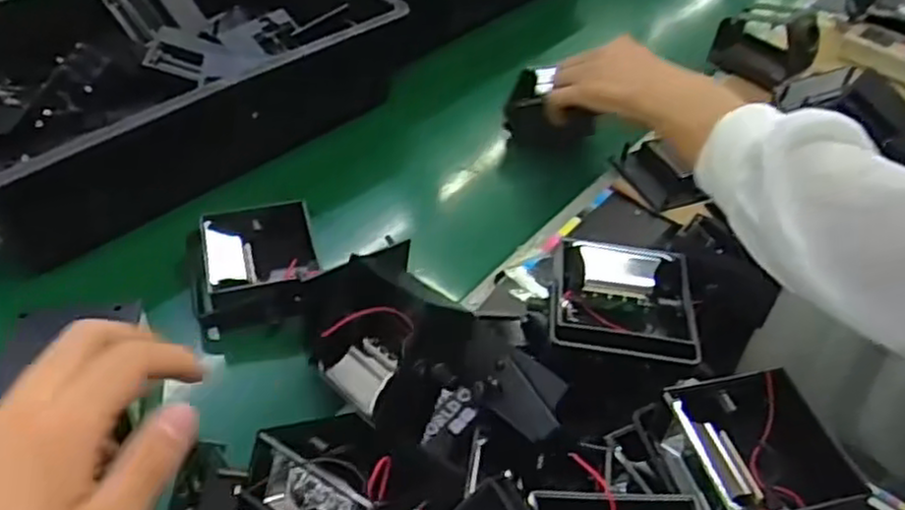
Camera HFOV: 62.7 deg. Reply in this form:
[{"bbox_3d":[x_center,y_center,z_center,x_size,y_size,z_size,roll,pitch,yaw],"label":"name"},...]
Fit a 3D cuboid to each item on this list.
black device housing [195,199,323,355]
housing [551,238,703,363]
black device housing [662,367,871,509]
[{"bbox_3d":[-0.148,0.011,0.563,0.087,0.043,0.098,-7,46,-13],"label":"black device housing"},{"bbox_3d":[0.108,0.036,0.491,0.090,0.043,0.102,7,44,2],"label":"housing"},{"bbox_3d":[0.165,0.114,0.414,0.088,0.044,0.090,-8,46,-14],"label":"black device housing"}]

